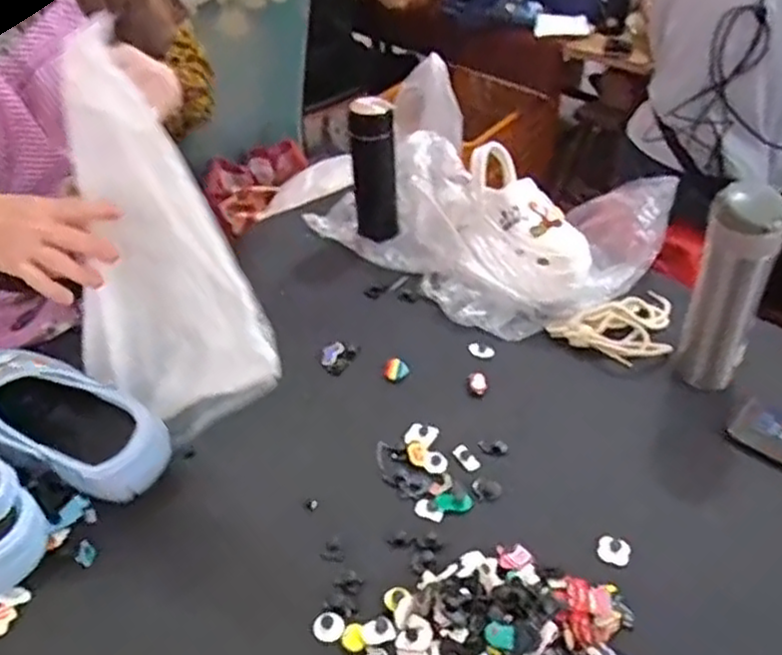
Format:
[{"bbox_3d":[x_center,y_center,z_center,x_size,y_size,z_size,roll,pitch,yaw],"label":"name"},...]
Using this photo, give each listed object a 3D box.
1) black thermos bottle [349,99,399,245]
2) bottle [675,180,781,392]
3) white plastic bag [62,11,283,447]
[{"bbox_3d":[-0.023,-0.217,1.020,0.061,0.204,0.055,-6,41,-6],"label":"black thermos bottle"},{"bbox_3d":[0.351,-0.037,0.749,0.070,0.230,0.060,20,46,23],"label":"bottle"},{"bbox_3d":[-0.246,-0.067,0.687,0.241,0.347,0.030,-23,5,37],"label":"white plastic bag"}]

